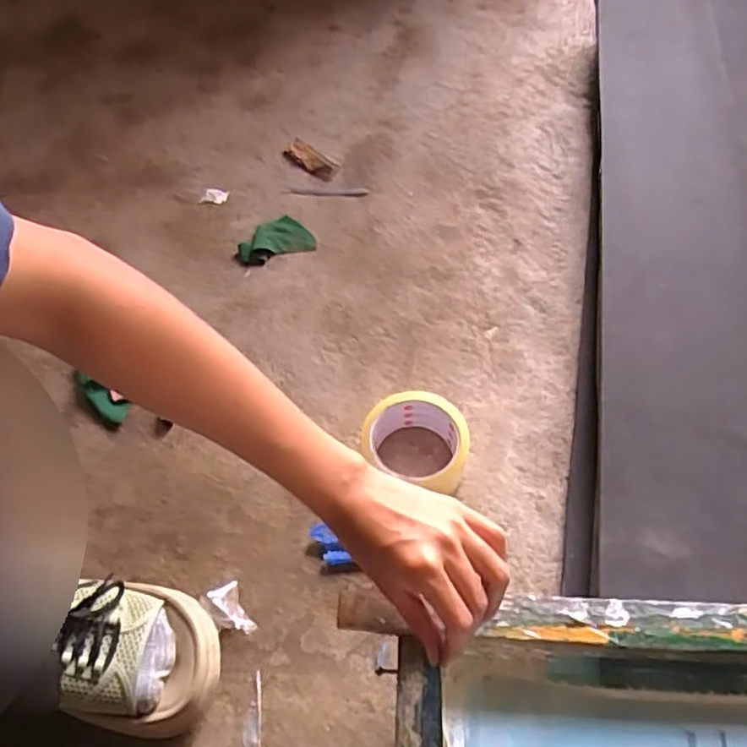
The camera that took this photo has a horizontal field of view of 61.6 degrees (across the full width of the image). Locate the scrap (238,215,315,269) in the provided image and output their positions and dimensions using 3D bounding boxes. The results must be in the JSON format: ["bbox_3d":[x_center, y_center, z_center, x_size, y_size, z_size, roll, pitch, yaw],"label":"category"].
[{"bbox_3d":[-0.122,-0.161,0.756,0.090,0.017,0.065,-19,58,-9],"label":"scrap"}]

